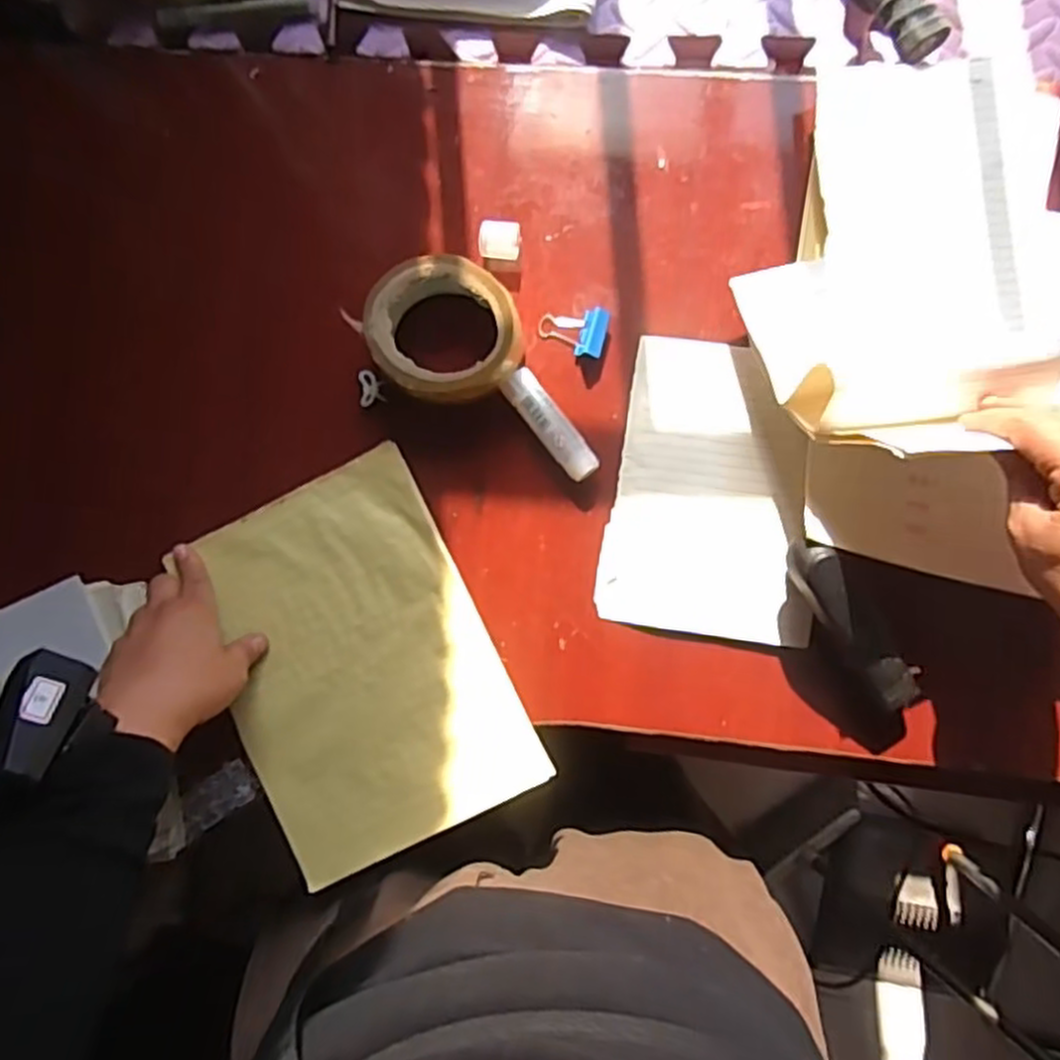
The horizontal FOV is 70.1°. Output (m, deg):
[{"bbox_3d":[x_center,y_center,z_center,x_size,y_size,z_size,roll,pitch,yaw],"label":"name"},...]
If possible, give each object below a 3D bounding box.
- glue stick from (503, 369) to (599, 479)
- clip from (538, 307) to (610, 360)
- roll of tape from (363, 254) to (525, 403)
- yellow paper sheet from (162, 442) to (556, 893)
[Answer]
[{"bbox_3d":[0.014,-0.071,0.520,0.024,0.020,0.084,-38,85,1],"label":"glue stick"},{"bbox_3d":[0.029,-0.140,0.526,0.047,0.018,0.032,15,88,5],"label":"clip"},{"bbox_3d":[-0.057,-0.132,0.515,0.101,0.048,0.092,0,87,4],"label":"roll of tape"},{"bbox_3d":[-0.120,0.093,0.524,0.181,0.008,0.254,-26,86,1],"label":"yellow paper sheet"}]

